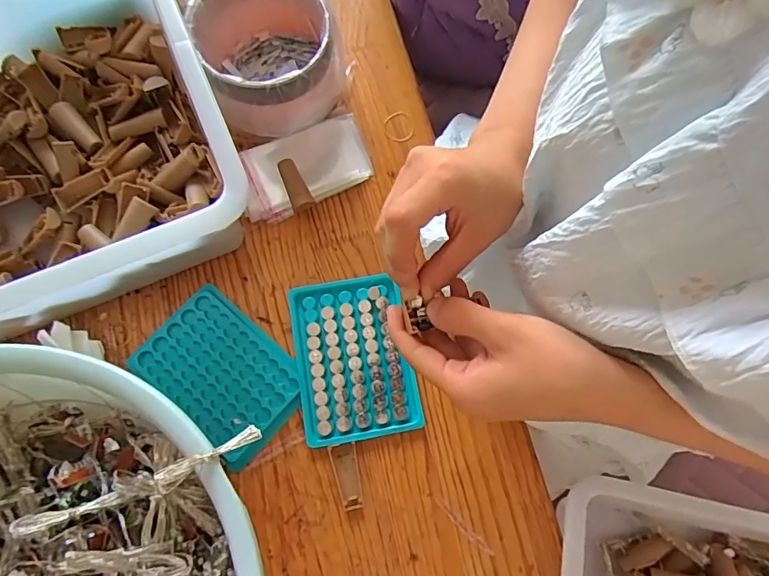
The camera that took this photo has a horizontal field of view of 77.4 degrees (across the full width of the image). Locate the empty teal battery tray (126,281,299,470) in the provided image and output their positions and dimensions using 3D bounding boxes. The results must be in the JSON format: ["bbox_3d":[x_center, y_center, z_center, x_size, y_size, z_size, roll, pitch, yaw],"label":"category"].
[{"bbox_3d":[-0.134,0.068,0.396,0.128,0.006,0.091,40,77,9],"label":"empty teal battery tray"}]

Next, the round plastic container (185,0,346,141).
[{"bbox_3d":[-0.101,-0.203,0.428,0.108,0.089,0.117,0,75,-1],"label":"round plastic container"}]

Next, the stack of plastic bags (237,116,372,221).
[{"bbox_3d":[-0.074,-0.112,0.443,0.124,0.014,0.070,-26,77,-8],"label":"stack of plastic bags"}]

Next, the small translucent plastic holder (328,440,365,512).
[{"bbox_3d":[-0.030,0.148,0.379,0.020,0.008,0.049,-10,75,-4],"label":"small translucent plastic holder"}]

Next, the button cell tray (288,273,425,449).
[{"bbox_3d":[-0.026,0.057,0.403,0.094,0.009,0.132,-10,75,-4],"label":"button cell tray"}]

